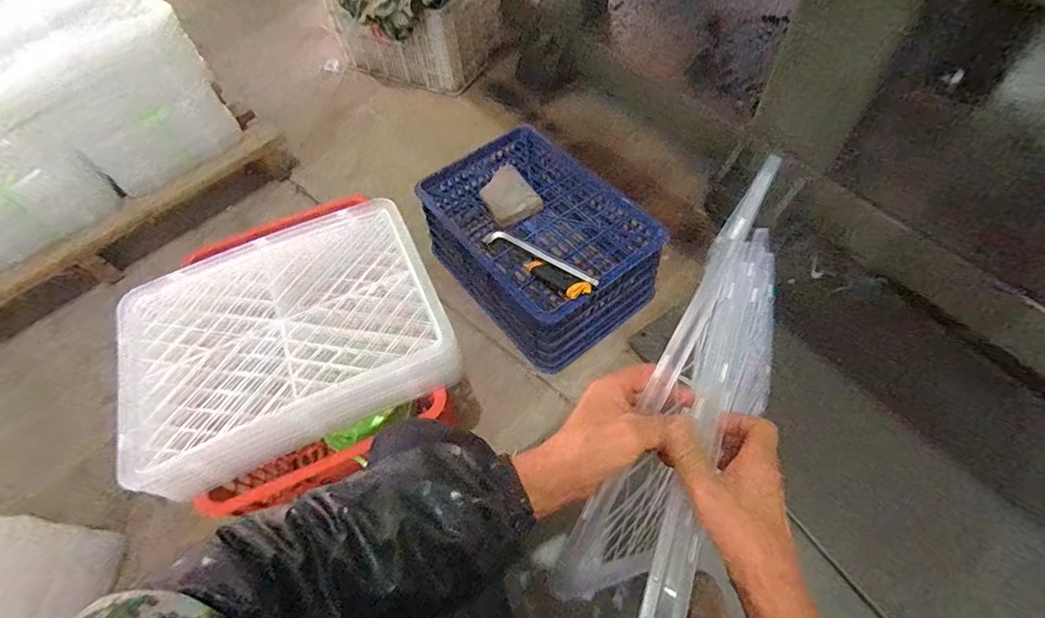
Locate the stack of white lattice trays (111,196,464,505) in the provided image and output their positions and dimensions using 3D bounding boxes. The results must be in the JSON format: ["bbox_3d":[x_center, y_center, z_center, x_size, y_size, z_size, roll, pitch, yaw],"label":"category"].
[{"bbox_3d":[-0.343,0.038,0.704,0.432,0.096,0.344,-25,60,-11],"label":"stack of white lattice trays"}]

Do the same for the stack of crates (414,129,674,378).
[{"bbox_3d":[0.031,-0.150,1.038,0.331,0.222,0.478,-32,61,-15],"label":"stack of crates"}]

